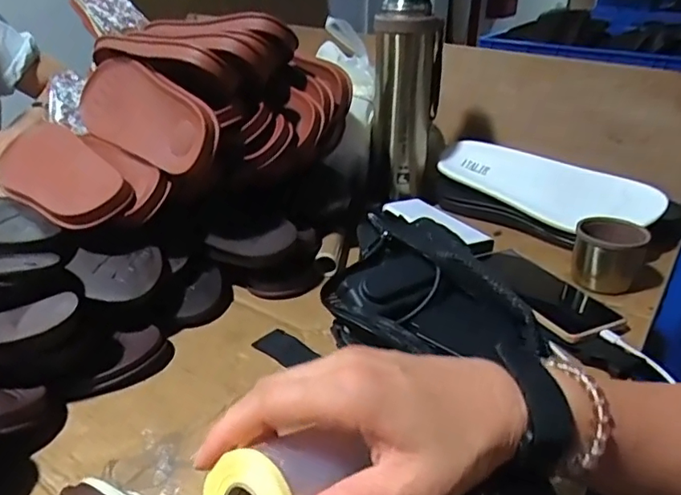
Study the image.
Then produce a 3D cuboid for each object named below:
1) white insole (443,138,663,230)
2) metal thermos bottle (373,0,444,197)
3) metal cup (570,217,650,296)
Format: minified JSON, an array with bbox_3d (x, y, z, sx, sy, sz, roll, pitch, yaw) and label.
[{"bbox_3d":[0.258,-0.081,0.694,0.275,0.030,0.088,21,68,35],"label":"white insole"},{"bbox_3d":[0.085,-0.206,0.701,0.083,0.266,0.074,5,30,7],"label":"metal thermos bottle"},{"bbox_3d":[0.293,0.008,0.591,0.070,0.060,0.068,16,33,24],"label":"metal cup"}]

